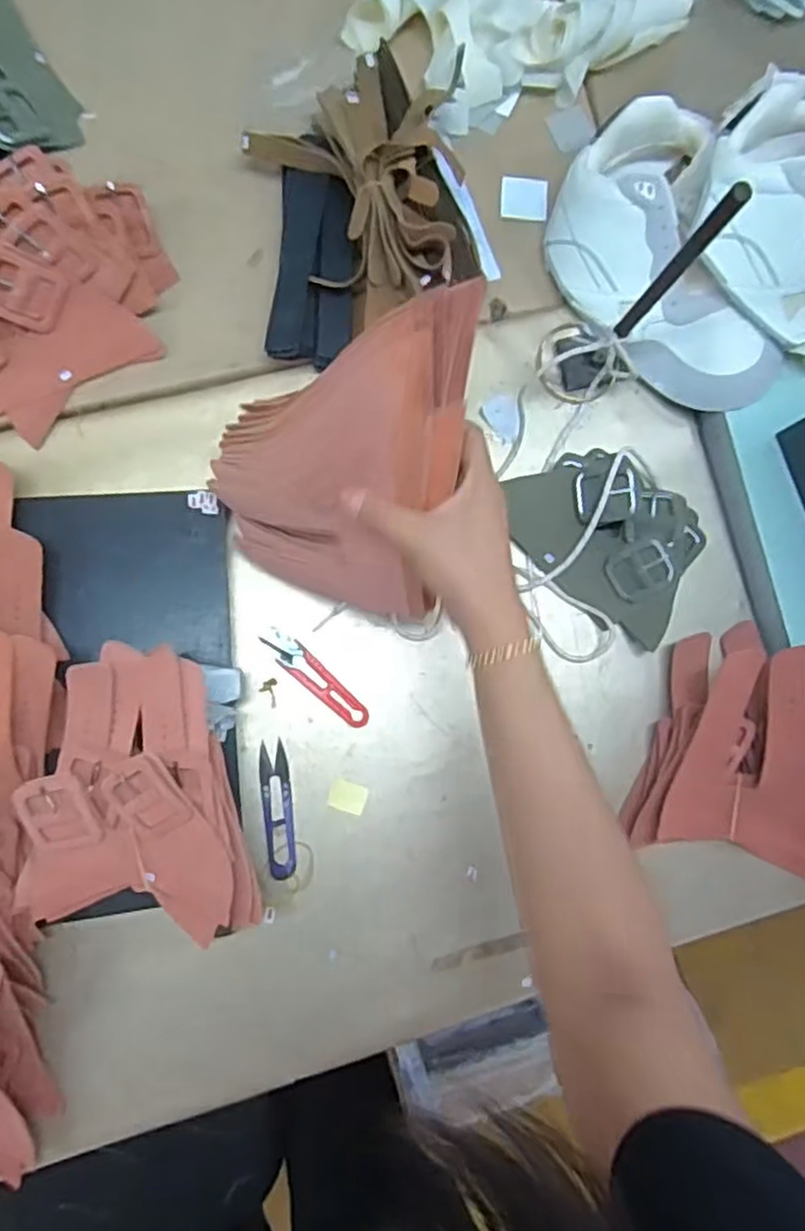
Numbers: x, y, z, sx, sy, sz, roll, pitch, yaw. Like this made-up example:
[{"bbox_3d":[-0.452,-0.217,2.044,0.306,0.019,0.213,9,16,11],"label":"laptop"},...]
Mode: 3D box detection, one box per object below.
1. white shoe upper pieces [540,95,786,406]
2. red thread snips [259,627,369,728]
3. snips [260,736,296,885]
[{"bbox_3d":[0.207,-0.282,0.575,0.139,0.070,0.243,-16,87,-7],"label":"white shoe upper pieces"},{"bbox_3d":[-0.067,0.049,0.554,0.101,0.004,0.022,42,83,-1],"label":"red thread snips"},{"bbox_3d":[-0.094,0.147,0.541,0.023,0.007,0.100,-6,86,-6],"label":"snips"}]

